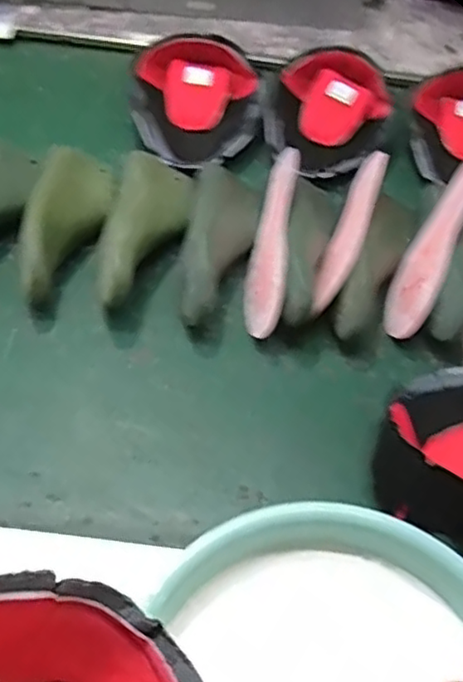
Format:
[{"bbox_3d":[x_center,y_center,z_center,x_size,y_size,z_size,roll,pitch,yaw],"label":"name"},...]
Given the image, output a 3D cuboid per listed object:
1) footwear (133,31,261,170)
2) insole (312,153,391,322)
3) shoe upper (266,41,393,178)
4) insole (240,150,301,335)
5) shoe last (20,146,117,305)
[{"bbox_3d":[-0.044,-0.337,0.950,0.181,0.093,0.227,-12,58,-12],"label":"footwear"},{"bbox_3d":[0.138,-0.134,0.789,0.015,0.076,0.236,31,69,-21],"label":"insole"},{"bbox_3d":[0.138,-0.321,0.935,0.167,0.090,0.202,13,57,4],"label":"shoe upper"},{"bbox_3d":[0.050,-0.120,0.786,0.014,0.068,0.250,20,68,-28],"label":"insole"},{"bbox_3d":[-0.199,-0.147,0.802,0.090,0.072,0.228,4,56,-2],"label":"shoe last"}]

